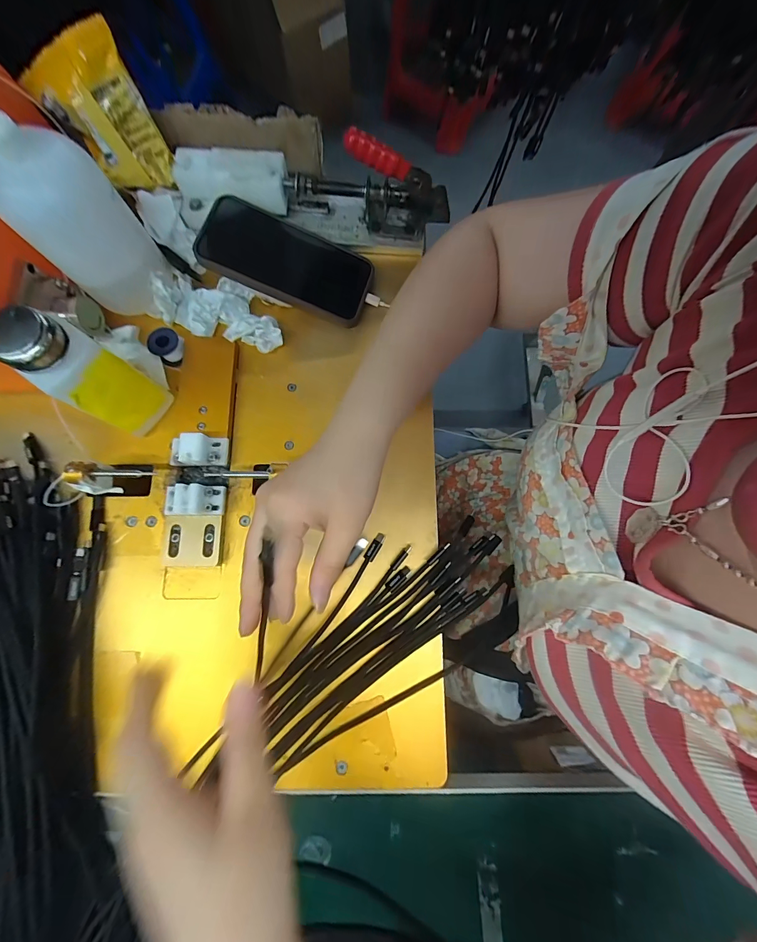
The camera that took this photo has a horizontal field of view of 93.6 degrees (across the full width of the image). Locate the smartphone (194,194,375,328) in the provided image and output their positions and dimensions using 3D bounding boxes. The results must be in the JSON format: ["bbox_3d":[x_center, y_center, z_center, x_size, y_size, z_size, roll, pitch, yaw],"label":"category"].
[{"bbox_3d":[-0.088,-0.207,0.352,0.161,0.017,0.079,18,76,-12],"label":"smartphone"}]

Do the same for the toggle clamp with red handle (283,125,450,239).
[{"bbox_3d":[-0.009,-0.276,0.343,0.156,0.076,0.037,4,77,3],"label":"toggle clamp with red handle"}]

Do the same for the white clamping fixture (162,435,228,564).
[{"bbox_3d":[-0.165,0.026,0.317,0.050,0.027,0.114,0,77,2],"label":"white clamping fixture"}]

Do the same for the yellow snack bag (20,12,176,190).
[{"bbox_3d":[-0.257,-0.325,0.331,0.085,0.106,0.022,-17,54,0],"label":"yellow snack bag"}]

